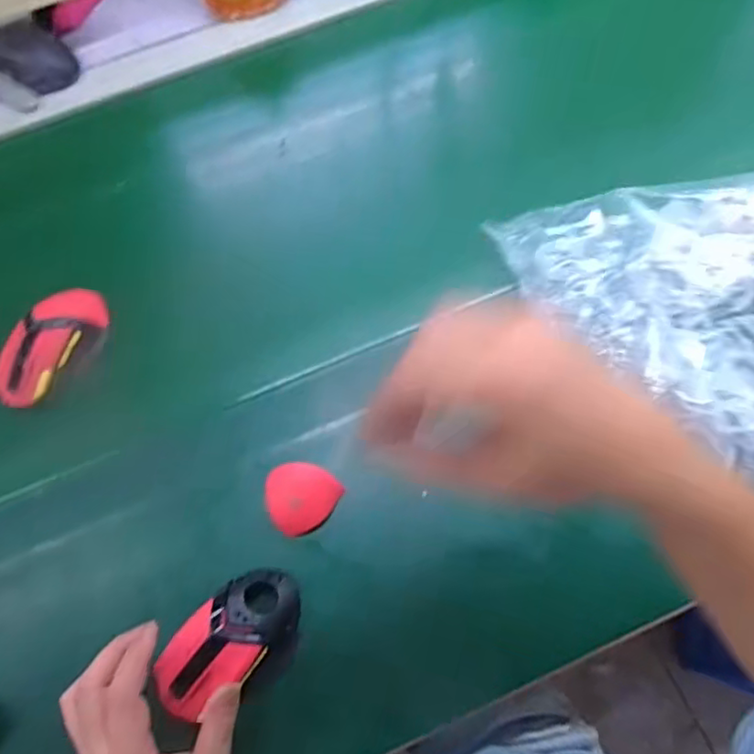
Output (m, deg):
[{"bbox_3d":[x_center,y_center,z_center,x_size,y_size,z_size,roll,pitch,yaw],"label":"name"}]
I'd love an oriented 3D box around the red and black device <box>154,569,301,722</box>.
[{"bbox_3d":[-0.111,0.198,0.473,0.119,0.035,0.063,-39,73,-14],"label":"red and black device"}]

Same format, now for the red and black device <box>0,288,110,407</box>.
[{"bbox_3d":[-0.297,-0.028,0.578,0.061,0.039,0.125,33,74,13],"label":"red and black device"}]

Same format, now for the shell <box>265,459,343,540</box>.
[{"bbox_3d":[-0.064,0.097,0.511,0.055,0.025,0.056,-1,69,2],"label":"shell"}]

